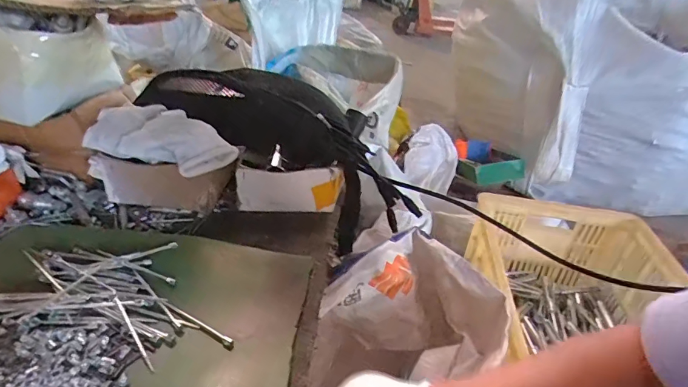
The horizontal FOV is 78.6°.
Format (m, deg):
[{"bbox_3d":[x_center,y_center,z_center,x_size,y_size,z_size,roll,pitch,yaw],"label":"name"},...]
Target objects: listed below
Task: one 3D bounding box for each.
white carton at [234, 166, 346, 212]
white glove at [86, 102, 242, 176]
[{"bbox_3d":[-0.066,-0.001,0.518,0.125,0.067,0.015,-1,33,-10],"label":"white carton"},{"bbox_3d":[-0.208,-0.067,0.497,0.167,0.041,0.087,9,32,6],"label":"white glove"}]

